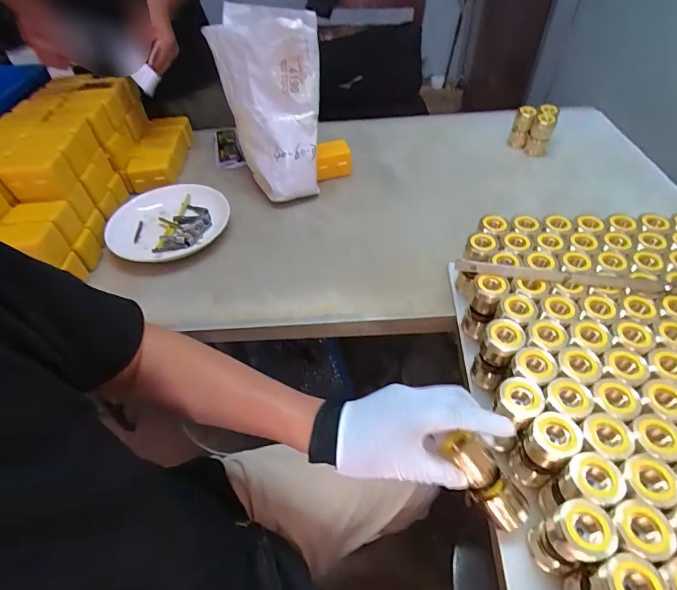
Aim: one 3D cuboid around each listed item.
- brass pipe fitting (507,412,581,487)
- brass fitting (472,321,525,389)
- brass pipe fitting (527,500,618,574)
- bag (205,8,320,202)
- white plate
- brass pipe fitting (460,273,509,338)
[{"bbox_3d":[0.197,0.153,0.390,0.038,0.099,0.038,-2,48,2],"label":"brass pipe fitting"},{"bbox_3d":[0.180,0.069,0.459,0.037,0.089,0.039,25,54,24],"label":"brass fitting"},{"bbox_3d":[0.194,0.209,0.340,0.033,0.101,0.038,-8,48,-4],"label":"brass pipe fitting"},{"bbox_3d":[-0.108,-0.317,0.688,0.158,0.285,0.147,-13,49,-9],"label":"bag"},{"bbox_3d":[-0.298,-0.131,0.704,0.196,0.031,0.196,-2,48,2],"label":"white plate"},{"bbox_3d":[0.182,0.018,0.504,0.035,0.093,0.037,21,52,21],"label":"brass pipe fitting"}]

